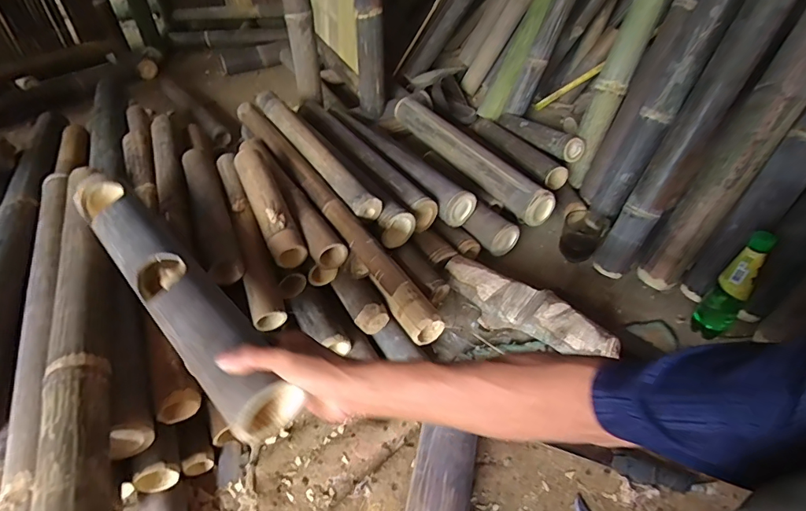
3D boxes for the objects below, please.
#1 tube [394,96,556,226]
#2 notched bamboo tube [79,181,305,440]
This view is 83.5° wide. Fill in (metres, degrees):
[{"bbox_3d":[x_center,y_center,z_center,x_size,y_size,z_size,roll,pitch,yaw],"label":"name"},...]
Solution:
[{"bbox_3d":[0.139,-0.246,1.065,0.067,0.063,0.521,-27,50,-25],"label":"tube"},{"bbox_3d":[-0.298,0.027,0.565,0.075,0.067,0.484,-33,55,-30],"label":"notched bamboo tube"}]

